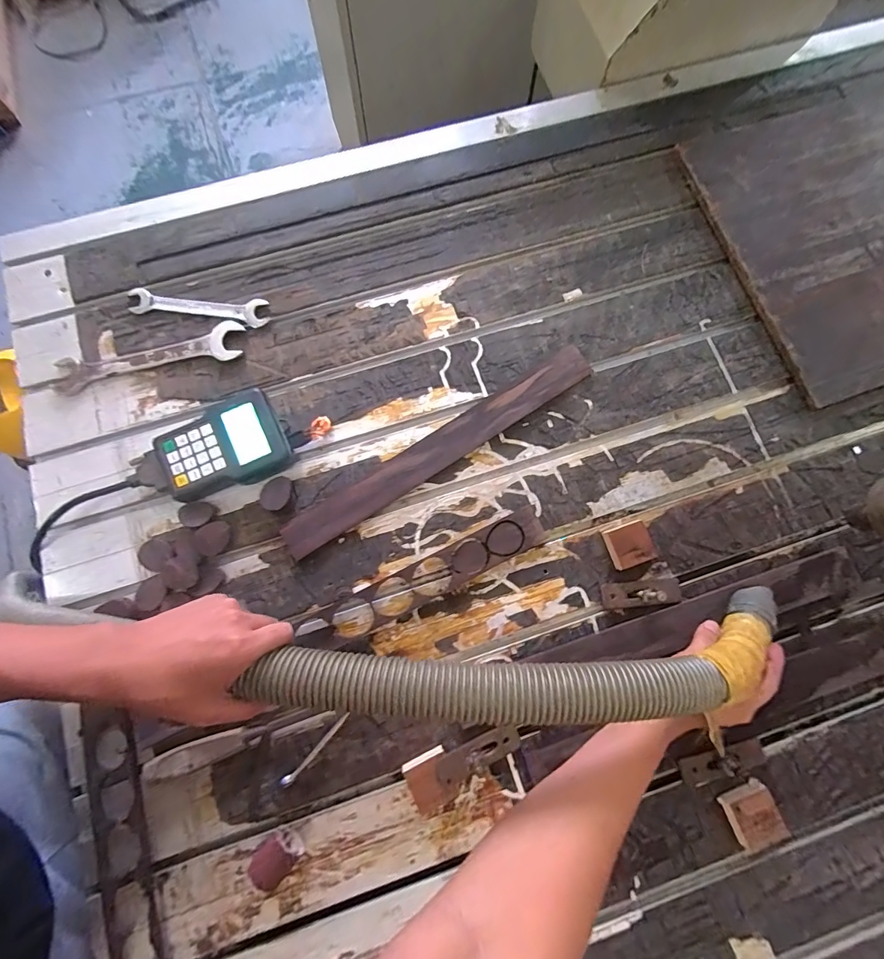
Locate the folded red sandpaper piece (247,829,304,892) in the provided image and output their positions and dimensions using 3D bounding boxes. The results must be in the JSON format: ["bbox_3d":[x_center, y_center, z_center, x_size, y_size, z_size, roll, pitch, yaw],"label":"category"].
[{"bbox_3d":[-0.179,0.407,0.453,0.041,0.027,0.053,35,80,6],"label":"folded red sandpaper piece"}]

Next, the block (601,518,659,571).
[{"bbox_3d":[0.232,0.081,0.527,0.053,0.020,0.051,-21,79,-5],"label":"block"}]

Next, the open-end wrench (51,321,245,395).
[{"bbox_3d":[-0.399,-0.167,0.573,0.250,0.010,0.054,-12,79,-3],"label":"open-end wrench"}]

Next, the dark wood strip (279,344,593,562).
[{"bbox_3d":[0.002,-0.041,0.554,0.454,0.015,0.048,-33,81,-7],"label":"dark wood strip"}]

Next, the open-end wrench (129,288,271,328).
[{"bbox_3d":[-0.339,-0.241,0.591,0.188,0.006,0.036,4,78,0],"label":"open-end wrench"}]

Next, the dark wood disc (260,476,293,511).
[{"bbox_3d":[-0.205,0.019,0.530,0.036,0.022,0.044,23,79,4],"label":"dark wood disc"}]

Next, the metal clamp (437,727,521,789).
[{"bbox_3d":[0.042,0.308,0.474,0.101,0.013,0.028,-16,79,-18],"label":"metal clamp"}]

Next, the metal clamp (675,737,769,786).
[{"bbox_3d":[0.324,0.322,0.480,0.102,0.020,0.031,-13,79,-3],"label":"metal clamp"}]

